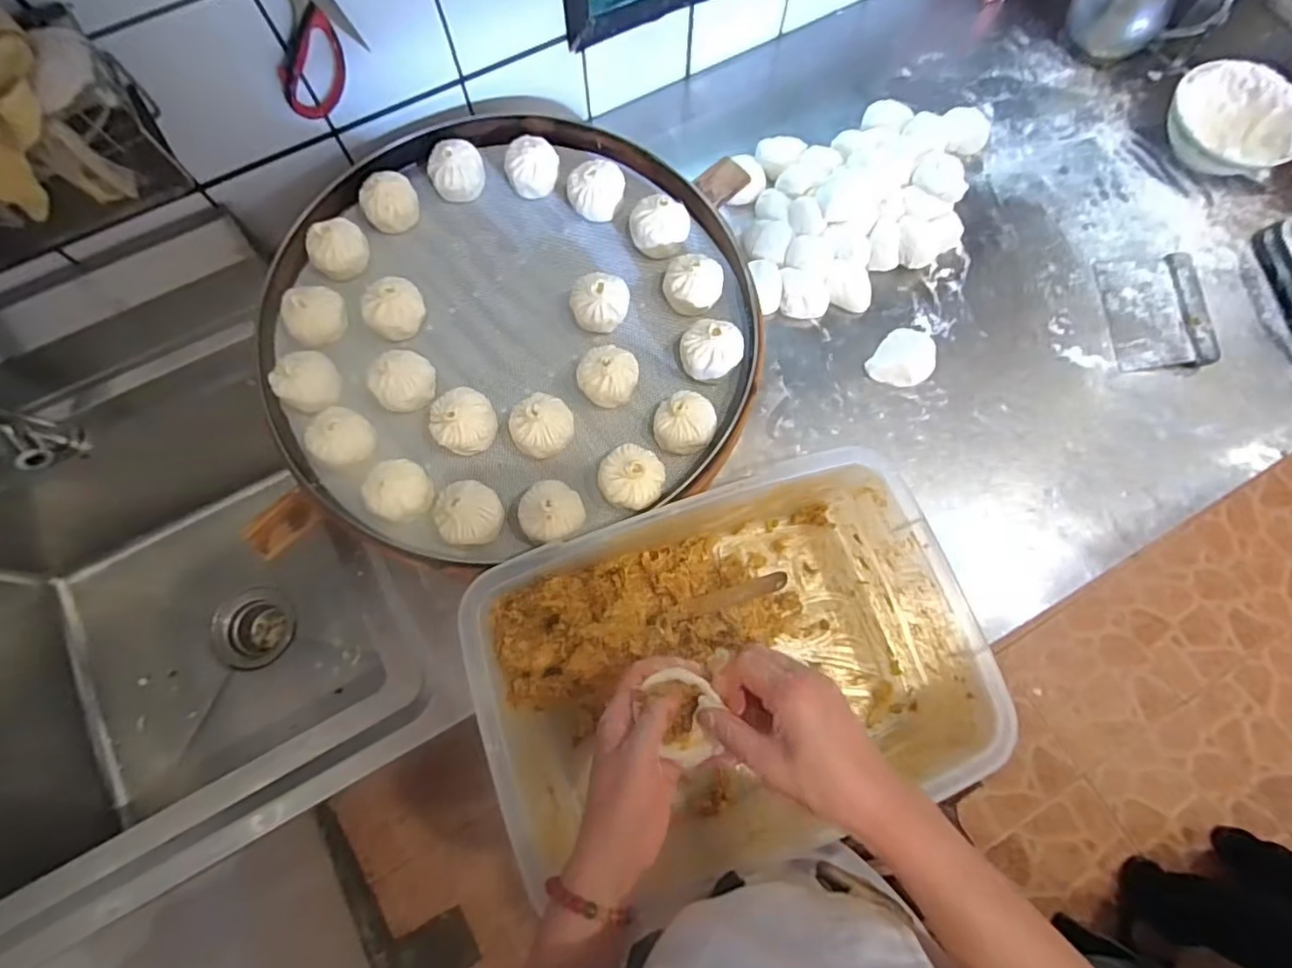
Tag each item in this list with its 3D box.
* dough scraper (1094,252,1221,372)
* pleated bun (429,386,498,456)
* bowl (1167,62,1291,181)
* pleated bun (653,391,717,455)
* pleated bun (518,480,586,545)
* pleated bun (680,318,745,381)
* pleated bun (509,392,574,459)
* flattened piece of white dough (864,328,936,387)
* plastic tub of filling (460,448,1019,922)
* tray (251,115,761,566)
[{"bbox_3d":[0.609,-0.207,0.706,0.110,0.017,0.143,0,74,2],"label":"dough scraper"},{"bbox_3d":[-0.176,-0.058,0.581,0.060,0.055,0.055,0,74,0],"label":"pleated bun"},{"bbox_3d":[0.730,-0.444,0.743,0.132,0.063,0.151,-6,74,-2],"label":"bowl"},{"bbox_3d":[0.038,-0.059,0.581,0.058,0.046,0.054,0,74,0],"label":"pleated bun"},{"bbox_3d":[-0.087,0.030,0.557,0.057,0.054,0.058,0,74,0],"label":"pleated bun"},{"bbox_3d":[0.067,-0.133,0.597,0.063,0.049,0.058,-1,74,-1],"label":"pleated bun"},{"bbox_3d":[-0.099,-0.054,0.580,0.057,0.052,0.054,0,74,0],"label":"pleated bun"},{"bbox_3d":[0.304,-0.147,0.697,0.064,0.017,0.076,37,78,11],"label":"flattened piece of white dough"},{"bbox_3d":[0.068,0.163,0.543,0.396,0.141,0.273,-20,74,-4],"label":"plastic tub of filling"},{"bbox_3d":[-0.143,-0.175,0.619,0.479,0.063,0.479,0,74,2],"label":"tray"}]

